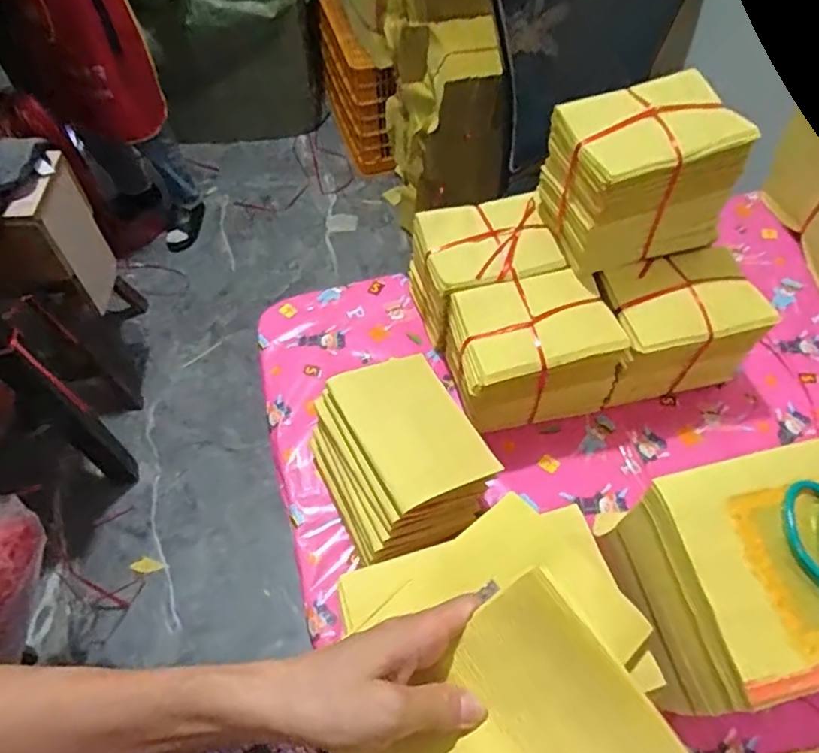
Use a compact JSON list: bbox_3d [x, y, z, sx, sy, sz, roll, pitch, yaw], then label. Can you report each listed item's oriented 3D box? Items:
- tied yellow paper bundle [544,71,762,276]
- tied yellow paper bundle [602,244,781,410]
[{"bbox_3d":[0.245,-0.215,0.647,0.167,0.158,0.118,-15,59,-9],"label":"tied yellow paper bundle"},{"bbox_3d":[0.305,-0.056,0.714,0.164,0.141,0.109,-13,59,-7],"label":"tied yellow paper bundle"}]

